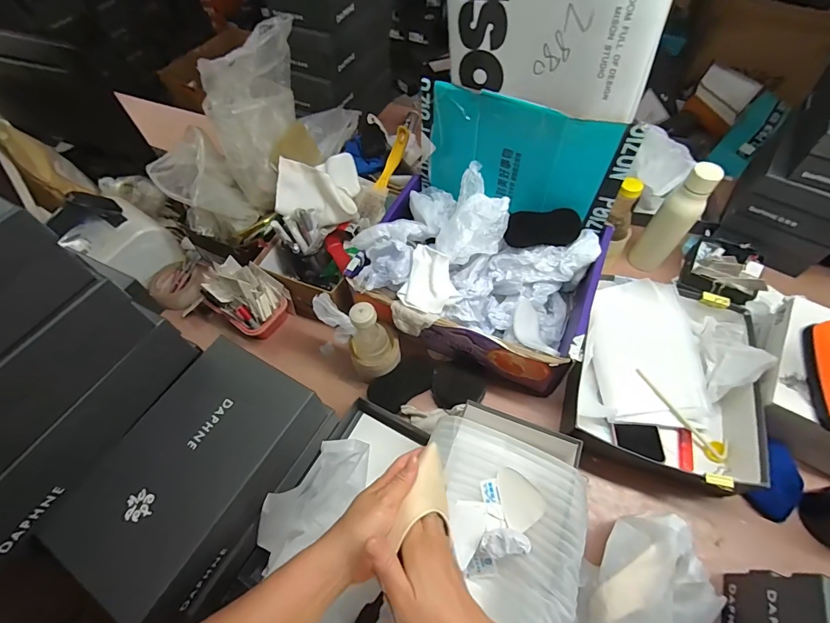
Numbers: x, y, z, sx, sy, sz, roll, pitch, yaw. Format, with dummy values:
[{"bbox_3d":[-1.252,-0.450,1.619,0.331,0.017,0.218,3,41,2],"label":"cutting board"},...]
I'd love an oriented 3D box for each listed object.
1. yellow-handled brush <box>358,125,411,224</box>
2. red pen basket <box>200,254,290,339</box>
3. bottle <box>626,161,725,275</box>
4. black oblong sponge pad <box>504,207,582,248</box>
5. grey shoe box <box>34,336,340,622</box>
[{"bbox_3d":[-0.070,-0.292,0.848,0.052,0.046,0.203,25,93,18],"label":"yellow-handled brush"},{"bbox_3d":[-0.339,-0.032,0.787,0.173,0.102,0.110,31,64,21],"label":"red pen basket"},{"bbox_3d":[0.489,-0.172,0.760,0.063,0.226,0.055,36,66,23],"label":"bottle"},{"bbox_3d":[0.224,-0.145,0.698,0.127,0.062,0.011,-4,18,2],"label":"black oblong sponge pad"},{"bbox_3d":[-0.277,0.210,0.536,0.174,0.126,0.285,23,62,17],"label":"grey shoe box"}]

